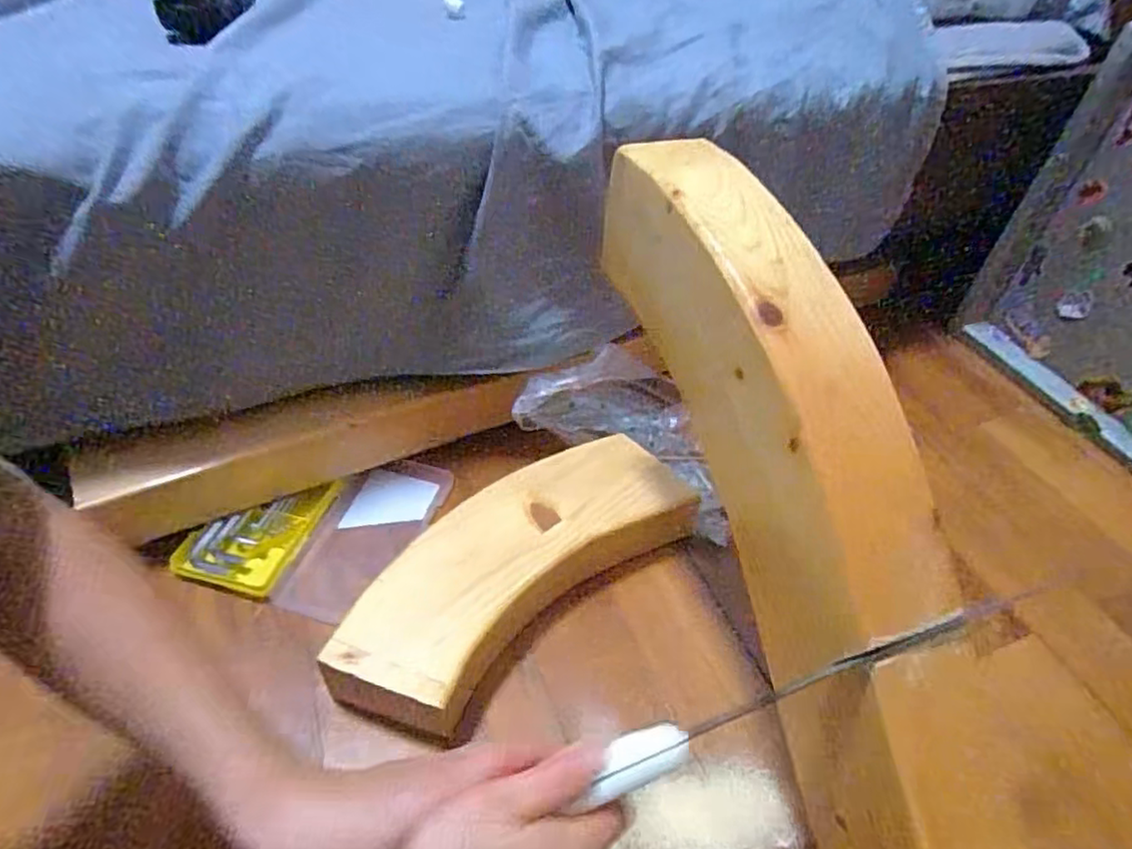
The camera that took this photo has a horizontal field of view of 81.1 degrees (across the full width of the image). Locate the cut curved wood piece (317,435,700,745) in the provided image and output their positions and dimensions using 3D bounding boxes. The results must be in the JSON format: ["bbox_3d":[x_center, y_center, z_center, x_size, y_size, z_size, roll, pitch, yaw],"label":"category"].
[{"bbox_3d":[-0.042,0.133,0.586,0.338,0.069,0.143,-32,55,-32],"label":"cut curved wood piece"}]

